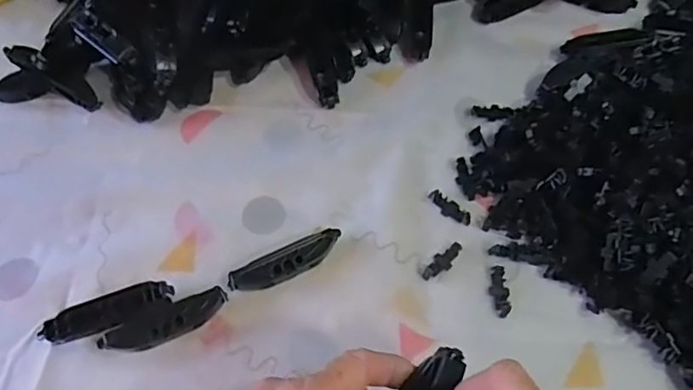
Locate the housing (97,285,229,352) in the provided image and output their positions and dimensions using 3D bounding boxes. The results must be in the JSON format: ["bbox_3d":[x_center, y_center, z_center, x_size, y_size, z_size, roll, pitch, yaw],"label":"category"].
[{"bbox_3d":[-0.116,0.082,0.358,0.079,0.015,0.023,-26,64,-15],"label":"housing"}]

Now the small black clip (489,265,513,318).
[{"bbox_3d":[0.105,0.065,0.378,0.013,0.005,0.036,-1,60,-2],"label":"small black clip"}]

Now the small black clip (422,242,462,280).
[{"bbox_3d":[0.068,0.046,0.391,0.013,0.004,0.036,35,66,17],"label":"small black clip"}]

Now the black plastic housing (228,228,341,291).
[{"bbox_3d":[-0.040,0.046,0.380,0.080,0.015,0.019,-23,63,-13],"label":"black plastic housing"}]

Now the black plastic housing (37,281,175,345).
[{"bbox_3d":[-0.152,0.077,0.357,0.078,0.016,0.023,-16,62,-10],"label":"black plastic housing"}]

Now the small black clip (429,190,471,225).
[{"bbox_3d":[0.077,0.009,0.414,0.035,0.006,0.012,30,64,15],"label":"small black clip"}]

